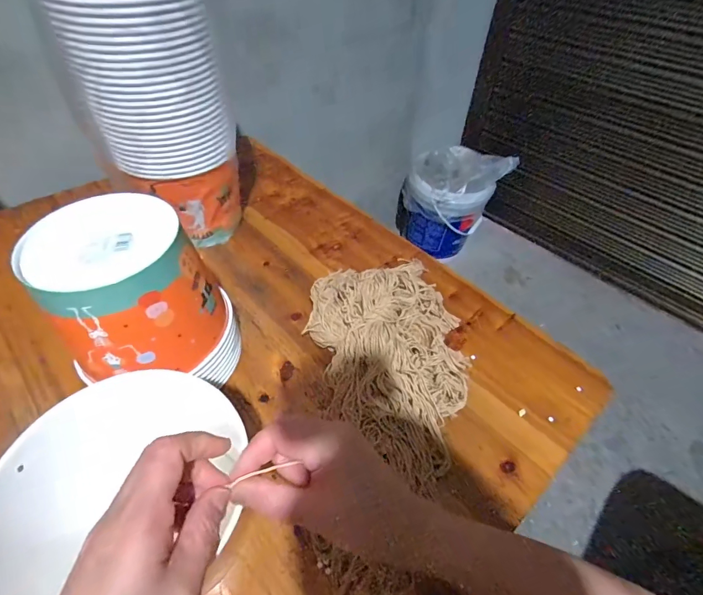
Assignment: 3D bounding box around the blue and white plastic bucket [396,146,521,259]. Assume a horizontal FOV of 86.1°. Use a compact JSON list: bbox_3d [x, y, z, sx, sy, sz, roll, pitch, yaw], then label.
[{"bbox_3d":[0.373,-0.398,1.493,0.295,0.381,0.321,-18,51,-18],"label":"blue and white plastic bucket"}]

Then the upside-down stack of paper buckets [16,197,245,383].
[{"bbox_3d":[-0.209,0.015,0.399,0.147,0.190,0.137,-23,53,-21],"label":"upside-down stack of paper buckets"}]

